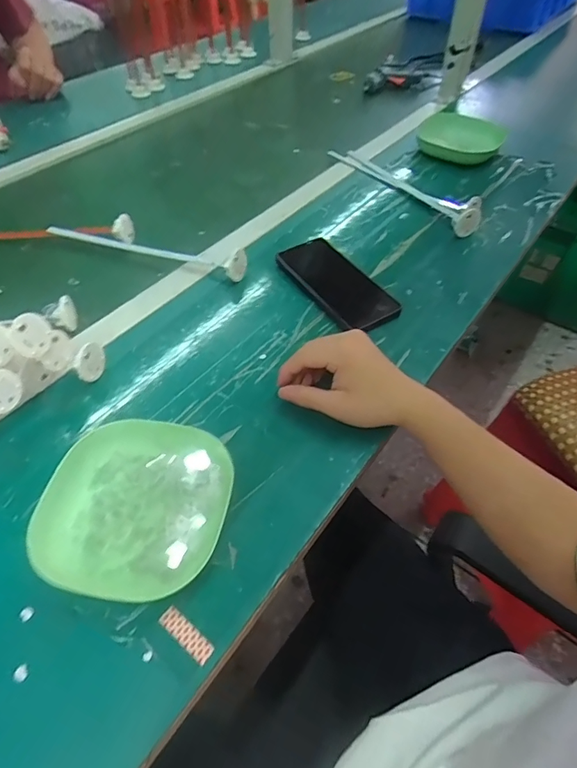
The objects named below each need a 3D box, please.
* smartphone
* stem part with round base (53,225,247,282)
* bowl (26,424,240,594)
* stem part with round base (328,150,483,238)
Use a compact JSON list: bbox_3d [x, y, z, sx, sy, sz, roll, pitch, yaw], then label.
[{"bbox_3d":[0.055,-0.126,0.559,0.078,0.015,0.169,-25,54,-19],"label":"smartphone"},{"bbox_3d":[-0.188,-0.183,0.597,0.290,0.039,0.031,19,52,15],"label":"stem part with round base"},{"bbox_3d":[-0.119,0.098,0.367,0.133,0.035,0.132,8,50,7],"label":"bowl"},{"bbox_3d":[0.173,-0.313,0.703,0.045,0.035,0.300,-26,55,-20],"label":"stem part with round base"}]

